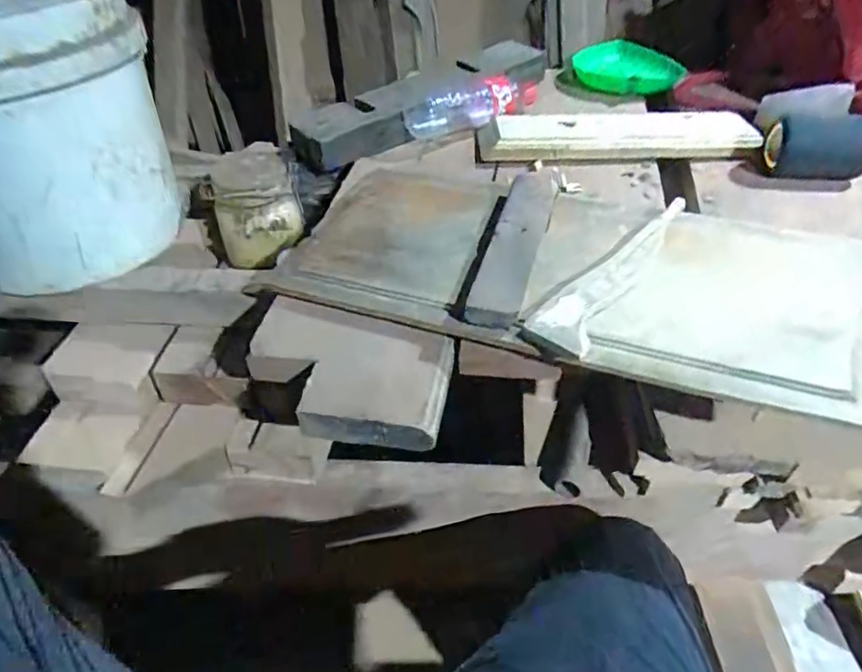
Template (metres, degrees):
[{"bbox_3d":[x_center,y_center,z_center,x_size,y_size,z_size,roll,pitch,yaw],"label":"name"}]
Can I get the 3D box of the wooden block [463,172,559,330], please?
[{"bbox_3d":[0.085,-0.097,0.601,0.051,0.025,0.233,10,43,14],"label":"wooden block"}]

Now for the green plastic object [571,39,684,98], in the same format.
[{"bbox_3d":[0.316,-0.444,0.994,0.165,0.043,0.154,-10,42,-7],"label":"green plastic object"}]

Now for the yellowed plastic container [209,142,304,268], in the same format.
[{"bbox_3d":[-0.234,-0.172,0.804,0.109,0.122,0.092,-14,43,-12],"label":"yellowed plastic container"}]

